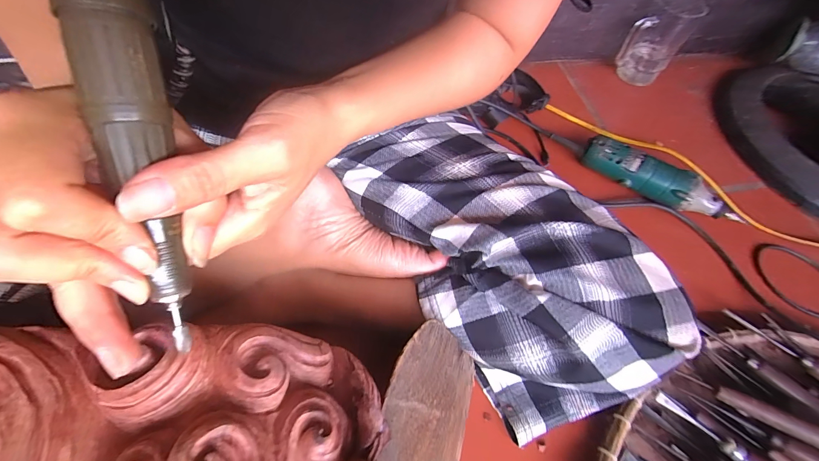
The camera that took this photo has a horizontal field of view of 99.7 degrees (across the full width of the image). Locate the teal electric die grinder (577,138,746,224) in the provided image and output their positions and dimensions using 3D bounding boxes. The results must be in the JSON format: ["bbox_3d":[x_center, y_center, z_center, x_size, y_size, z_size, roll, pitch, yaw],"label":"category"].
[{"bbox_3d":[0.345,-0.068,0.485,0.207,0.048,0.040,31,61,15],"label":"teal electric die grinder"}]

